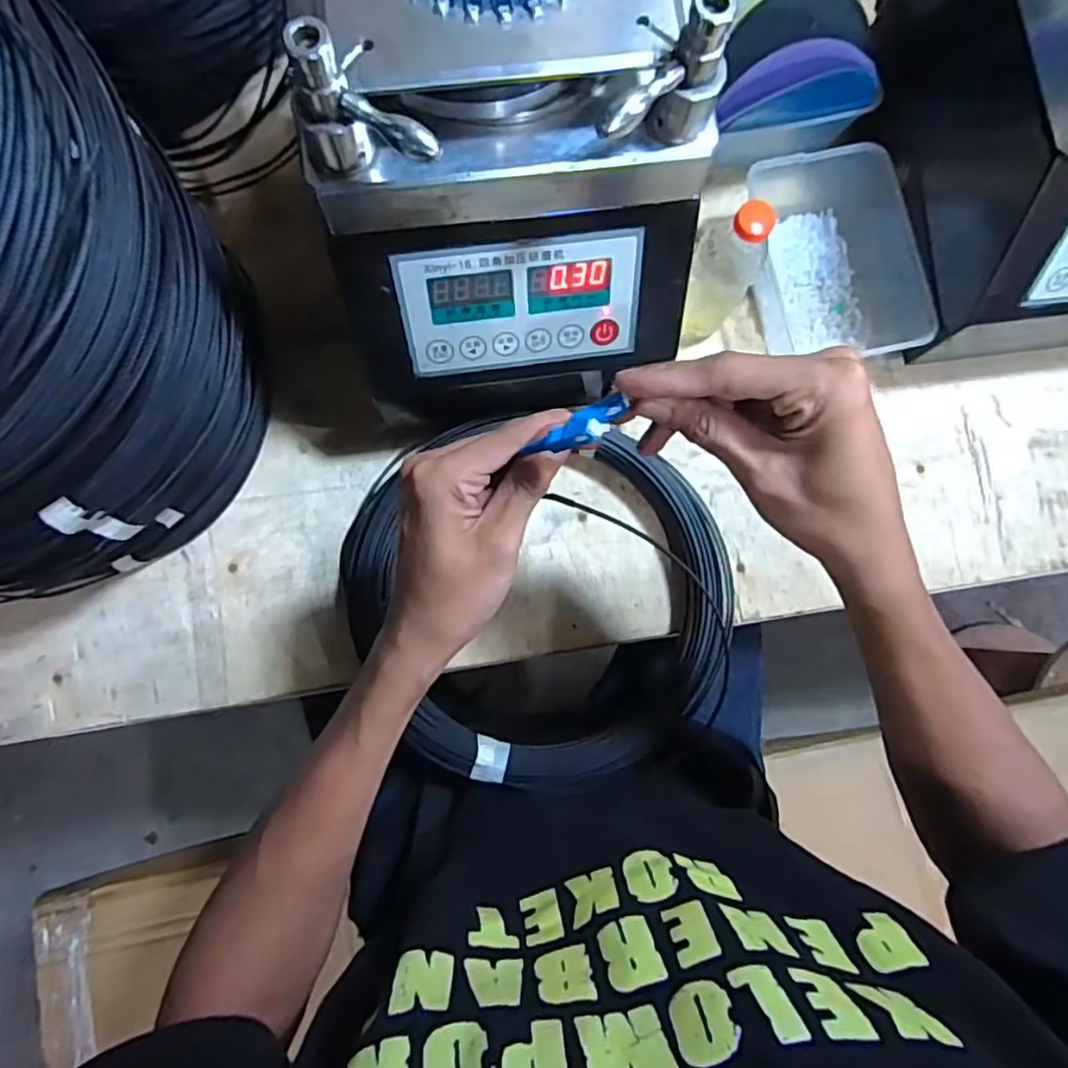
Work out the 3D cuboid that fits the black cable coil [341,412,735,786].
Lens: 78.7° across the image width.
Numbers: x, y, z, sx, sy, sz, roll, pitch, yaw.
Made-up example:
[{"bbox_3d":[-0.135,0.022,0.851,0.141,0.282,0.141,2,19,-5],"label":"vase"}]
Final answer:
[{"bbox_3d":[0.002,0.043,0.519,0.299,0.057,0.295,0,83,-3],"label":"black cable coil"}]

